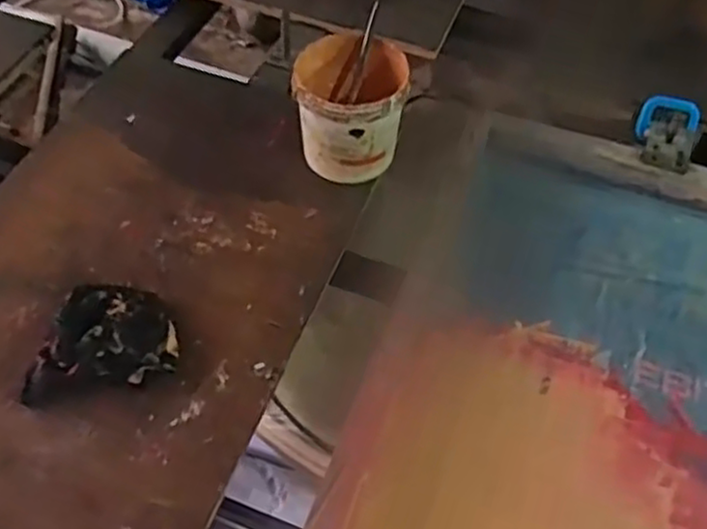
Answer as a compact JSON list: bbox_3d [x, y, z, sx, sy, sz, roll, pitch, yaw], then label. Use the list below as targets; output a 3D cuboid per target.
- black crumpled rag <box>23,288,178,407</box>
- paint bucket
[{"bbox_3d":[-0.244,0.070,0.692,0.137,0.033,0.102,-13,56,-14],"label":"black crumpled rag"},{"bbox_3d":[-0.005,-0.176,0.833,0.117,0.123,0.130,1,54,-4],"label":"paint bucket"}]

